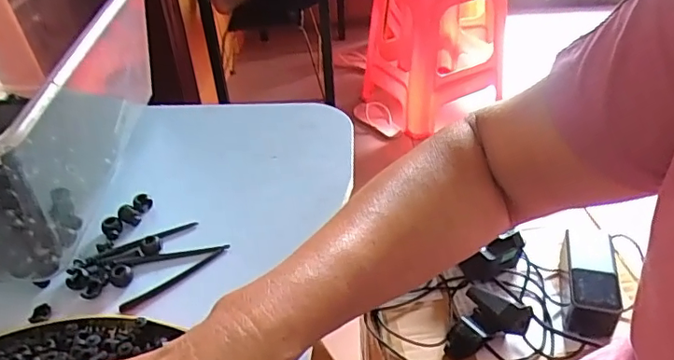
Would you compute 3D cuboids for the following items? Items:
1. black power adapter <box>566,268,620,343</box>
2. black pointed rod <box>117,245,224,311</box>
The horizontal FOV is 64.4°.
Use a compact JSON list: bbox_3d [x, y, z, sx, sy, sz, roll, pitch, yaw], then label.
[{"bbox_3d":[0.294,0.142,0.615,0.052,0.048,0.068,8,40,13],"label":"black power adapter"},{"bbox_3d":[-0.118,0.073,0.392,0.082,0.007,0.005,-29,46,-29],"label":"black pointed rod"}]

